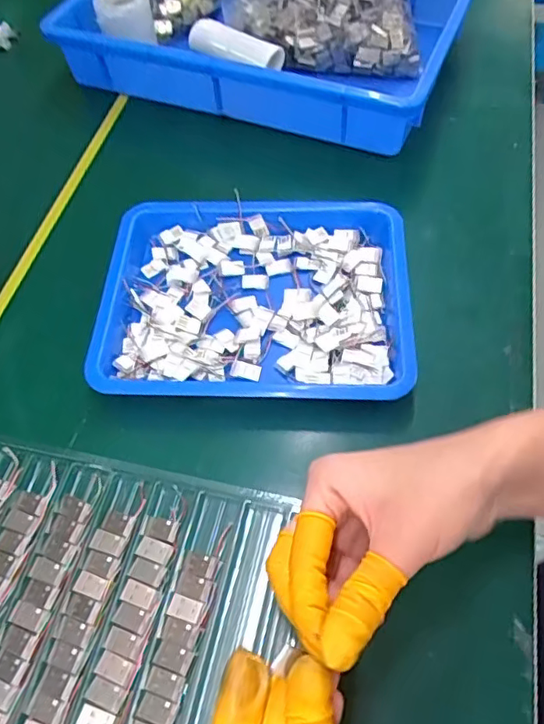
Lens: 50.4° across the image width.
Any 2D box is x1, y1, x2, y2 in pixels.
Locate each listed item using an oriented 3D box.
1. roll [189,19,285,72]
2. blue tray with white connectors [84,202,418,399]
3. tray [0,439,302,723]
[{"bbox_3d":[-0.040,-0.316,0.577,0.114,0.020,0.027,33,65,20],"label":"roll"},{"bbox_3d":[-0.013,-0.047,0.418,0.215,0.025,0.165,2,59,2],"label":"blue tray with white connectors"},{"bbox_3d":[-0.126,0.126,0.331,0.249,0.013,0.157,12,60,9],"label":"tray"}]

